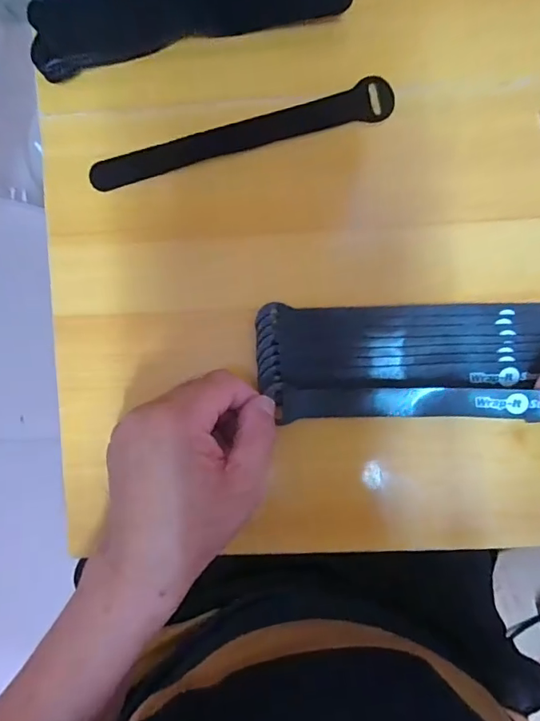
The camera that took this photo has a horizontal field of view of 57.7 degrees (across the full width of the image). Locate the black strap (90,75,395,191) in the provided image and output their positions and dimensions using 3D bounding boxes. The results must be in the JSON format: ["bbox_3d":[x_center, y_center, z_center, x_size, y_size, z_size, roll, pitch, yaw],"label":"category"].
[{"bbox_3d":[-0.020,-0.145,0.318,0.196,0.009,0.021,-13,92,4],"label":"black strap"}]

